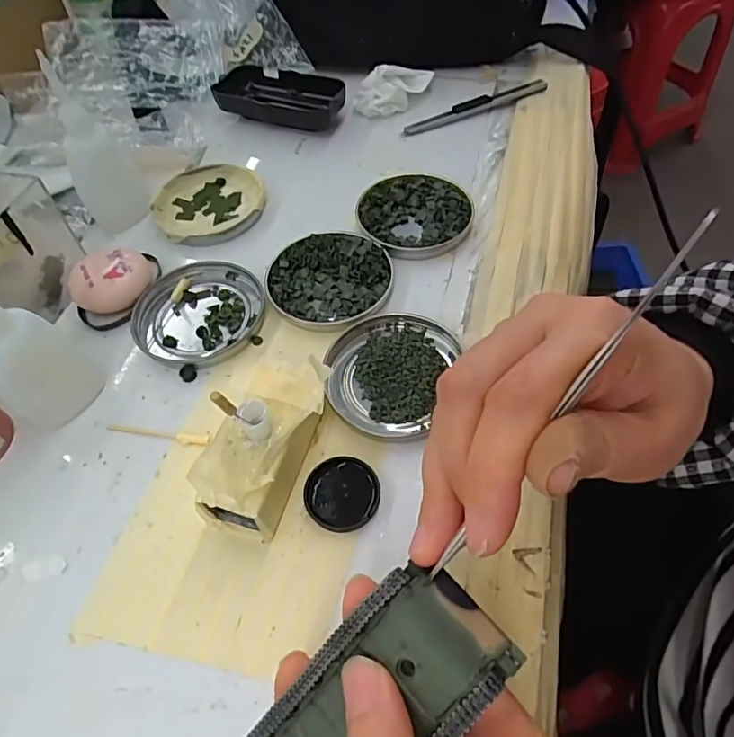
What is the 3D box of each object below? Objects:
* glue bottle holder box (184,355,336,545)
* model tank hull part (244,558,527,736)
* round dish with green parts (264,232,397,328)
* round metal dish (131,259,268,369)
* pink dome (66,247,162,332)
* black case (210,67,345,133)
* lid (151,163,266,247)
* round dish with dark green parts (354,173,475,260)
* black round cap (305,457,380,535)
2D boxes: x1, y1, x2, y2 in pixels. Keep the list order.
[{"bbox_3d":[-0.046,0.034,0.247,0.041,0.048,0.087,15,58,14],"label":"glue bottle holder box"},{"bbox_3d":[-0.001,0.107,0.159,0.042,0.018,0.095,44,99,28],"label":"model tank hull part"},{"bbox_3d":[-0.024,-0.057,0.329,0.077,0.008,0.075,-2,55,3],"label":"round dish with green parts"},{"bbox_3d":[-0.106,-0.036,0.323,0.077,0.008,0.077,-2,55,3],"label":"round metal dish"},{"bbox_3d":[-0.159,-0.054,0.329,0.055,0.023,0.044,-30,58,-15],"label":"pink dome"},{"bbox_3d":[-0.076,-0.228,0.442,0.119,0.024,0.051,16,58,15],"label":"black case"},{"bbox_3d":[-0.116,-0.121,0.380,0.078,0.013,0.077,-2,55,3],"label":"lid"},{"bbox_3d":[0.033,-0.107,0.359,0.077,0.009,0.076,-3,55,3],"label":"round dish with dark green parts"},{"bbox_3d":[-0.012,0.061,0.252,0.035,0.007,0.035,-2,55,3],"label":"black round cap"}]

